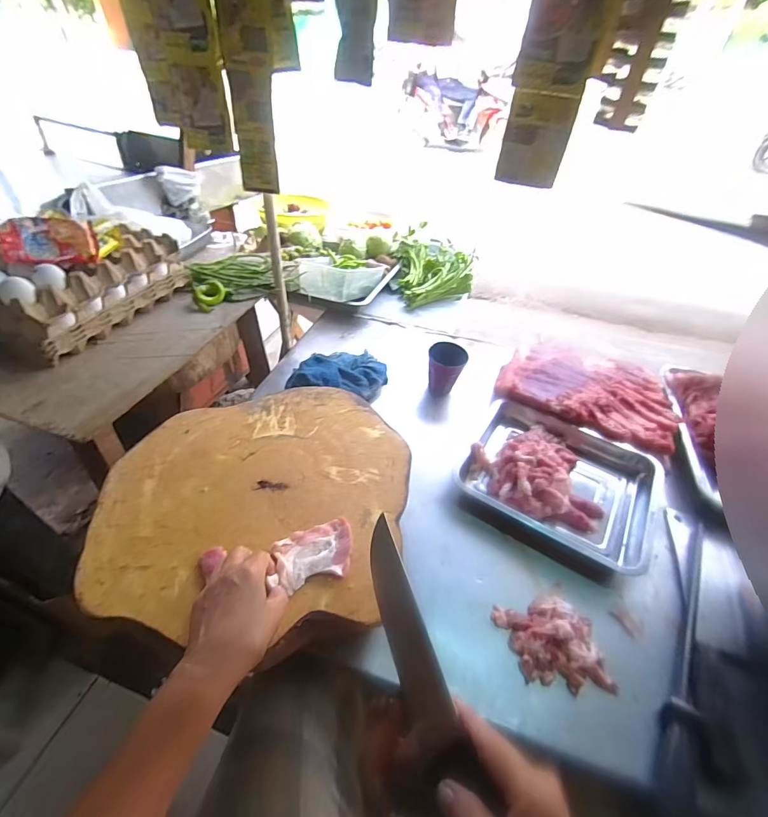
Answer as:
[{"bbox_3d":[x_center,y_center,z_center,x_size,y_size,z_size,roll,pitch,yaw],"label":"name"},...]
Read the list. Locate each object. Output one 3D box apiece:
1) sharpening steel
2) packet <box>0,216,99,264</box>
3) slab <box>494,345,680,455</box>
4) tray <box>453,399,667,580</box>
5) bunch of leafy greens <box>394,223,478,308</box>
[{"bbox_3d":[0.400,0.293,0.512,0.035,0.036,0.385,29,50,21],"label":"sharpening steel"},{"bbox_3d":[-0.521,-0.263,0.612,0.118,0.038,0.105,-21,51,-24],"label":"packet"},{"bbox_3d":[0.425,-0.046,0.815,0.329,0.037,0.224,25,49,18],"label":"slab"},{"bbox_3d":[0.306,0.113,0.674,0.304,0.057,0.262,29,50,21],"label":"tray"},{"bbox_3d":[0.153,-0.432,1.186,0.228,0.086,0.331,-2,46,-8],"label":"bunch of leafy greens"}]

